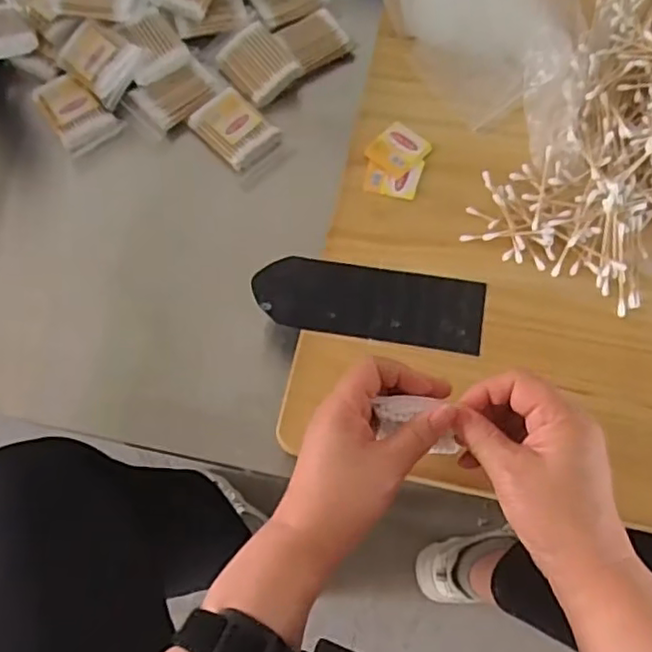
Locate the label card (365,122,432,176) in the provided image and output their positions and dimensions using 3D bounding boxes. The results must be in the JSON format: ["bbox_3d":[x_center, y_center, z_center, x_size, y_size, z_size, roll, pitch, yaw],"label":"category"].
[{"bbox_3d":[0.063,-0.153,0.544,0.044,0.004,0.046,35,74,12],"label":"label card"}]

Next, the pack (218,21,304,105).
[{"bbox_3d":[-0.067,-0.259,0.626,0.059,0.020,0.076,-37,74,-12],"label":"pack"}]

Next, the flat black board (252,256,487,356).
[{"bbox_3d":[0.034,-0.019,0.500,0.177,0.005,0.060,9,70,3],"label":"flat black board"}]

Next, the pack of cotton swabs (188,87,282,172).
[{"bbox_3d":[-0.087,-0.190,0.603,0.057,0.017,0.077,-41,75,-13],"label":"pack of cotton swabs"}]

